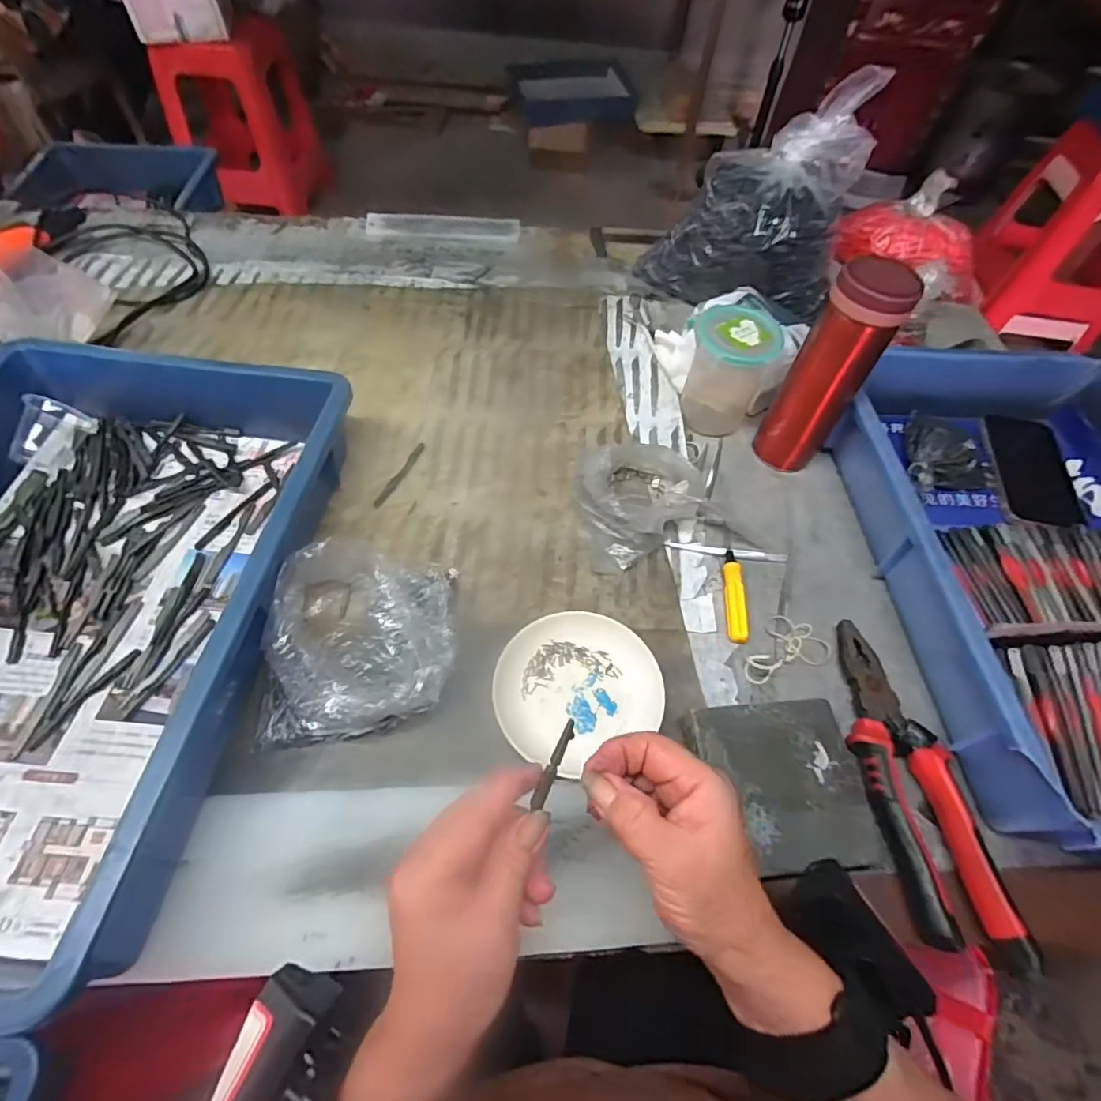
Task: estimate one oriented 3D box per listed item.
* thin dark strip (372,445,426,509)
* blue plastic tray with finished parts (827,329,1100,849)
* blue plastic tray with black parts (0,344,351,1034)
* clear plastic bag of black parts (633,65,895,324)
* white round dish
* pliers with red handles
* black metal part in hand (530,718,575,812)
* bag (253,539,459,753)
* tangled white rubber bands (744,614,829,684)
[{"bbox_3d":[-0.138,-0.070,0.519,0.009,0.004,0.083,21,59,9],"label":"thin dark strip"},{"bbox_3d":[0.423,0.002,0.471,0.292,0.080,0.425,0,58,-4],"label":"blue plastic tray with finished parts"},{"bbox_3d":[-0.326,0.028,0.388,0.279,0.093,0.422,7,58,0],"label":"blue plastic tray with black parts"},{"bbox_3d":[0.219,-0.374,0.625,0.207,0.200,0.139,11,58,3],"label":"clear plastic bag of black parts"},{"bbox_3d":[0.015,0.097,0.411,0.114,0.024,0.108,2,58,-3],"label":"white round dish"},{"bbox_3d":[0.246,0.154,0.393,0.061,0.034,0.226,-1,58,-5],"label":"pliers with red handles"},{"bbox_3d":[0.002,0.105,0.276,0.007,0.005,0.046,23,92,10],"label":"black metal part in hand"},{"bbox_3d":[-0.137,0.060,0.406,0.131,0.048,0.138,-3,58,-6],"label":"bag"},{"bbox_3d":[0.184,0.073,0.446,0.075,0.014,0.047,-14,60,-13],"label":"tangled white rubber bands"}]

